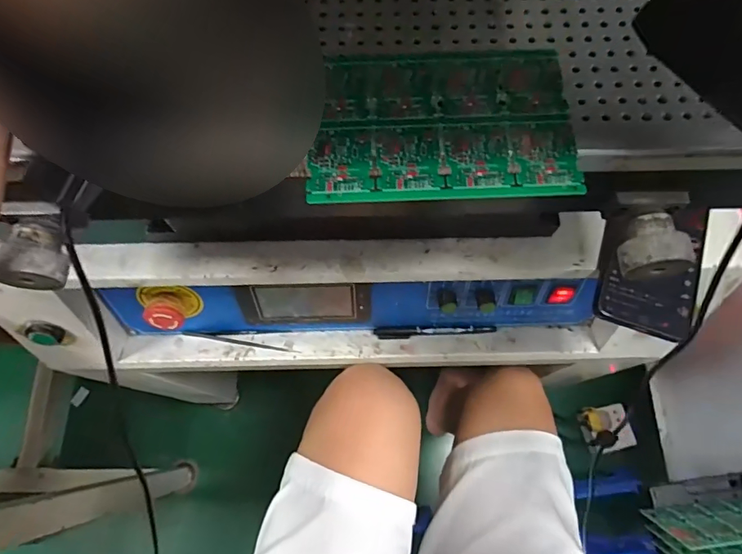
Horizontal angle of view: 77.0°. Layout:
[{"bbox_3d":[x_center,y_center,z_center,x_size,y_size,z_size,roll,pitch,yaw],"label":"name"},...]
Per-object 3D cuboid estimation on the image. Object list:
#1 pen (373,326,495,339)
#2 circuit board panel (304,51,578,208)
[{"bbox_3d":[0.074,0.064,0.537,0.137,0.016,0.012,0,70,-1],"label":"pen"},{"bbox_3d":[0.035,-0.077,0.231,0.126,0.004,0.083,-2,70,-1],"label":"circuit board panel"}]

